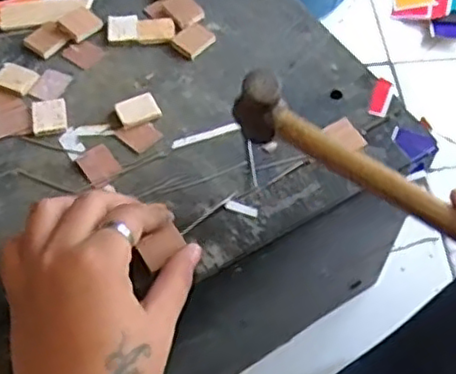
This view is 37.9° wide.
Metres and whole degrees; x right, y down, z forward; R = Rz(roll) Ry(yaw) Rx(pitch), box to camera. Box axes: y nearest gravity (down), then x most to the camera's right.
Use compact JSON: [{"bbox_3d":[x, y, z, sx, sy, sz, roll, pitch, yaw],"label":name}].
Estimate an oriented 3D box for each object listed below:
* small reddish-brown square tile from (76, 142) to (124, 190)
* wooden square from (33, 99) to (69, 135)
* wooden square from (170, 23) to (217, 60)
[{"bbox_3d":[-0.076,-0.014,0.390,0.020,0.004,0.027,-29,62,-17],"label":"small reddish-brown square tile"},{"bbox_3d":[-0.110,-0.044,0.410,0.020,0.005,0.025,-10,58,-6],"label":"wooden square"},{"bbox_3d":[-0.023,-0.098,0.444,0.026,0.006,0.021,-39,65,-21],"label":"wooden square"}]

